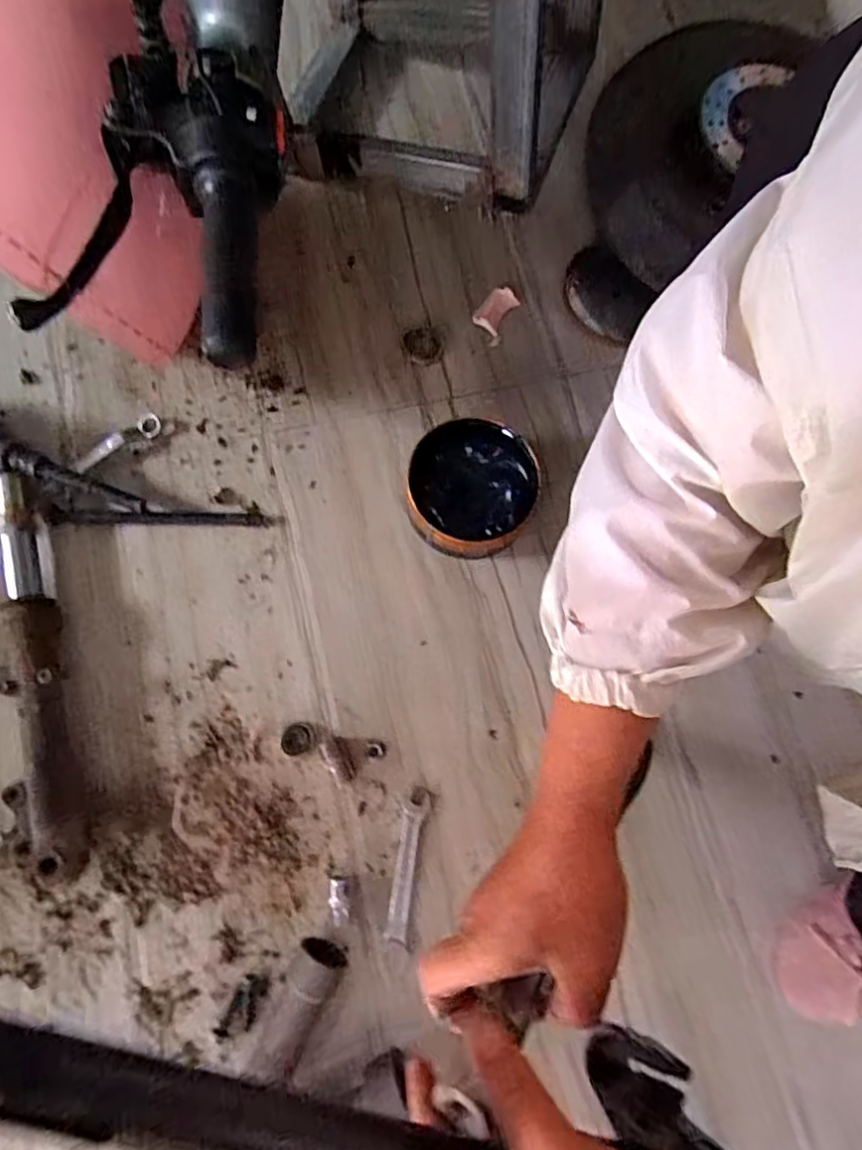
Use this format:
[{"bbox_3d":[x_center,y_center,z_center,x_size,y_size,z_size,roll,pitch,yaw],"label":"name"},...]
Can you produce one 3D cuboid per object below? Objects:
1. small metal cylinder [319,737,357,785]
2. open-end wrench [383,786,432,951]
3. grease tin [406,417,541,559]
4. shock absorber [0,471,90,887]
[{"bbox_3d":[-0.082,0.165,0.541,0.023,0.022,0.040,-24,79,-9],"label":"small metal cylinder"},{"bbox_3d":[-0.020,0.251,0.530,0.023,0.005,0.124,8,75,-2],"label":"open-end wrench"},{"bbox_3d":[0.038,-0.083,0.589,0.116,0.053,0.126,1,76,-4],"label":"grease tin"},{"bbox_3d":[-0.343,0.081,0.533,0.051,0.042,0.354,-12,77,-7],"label":"shock absorber"}]

